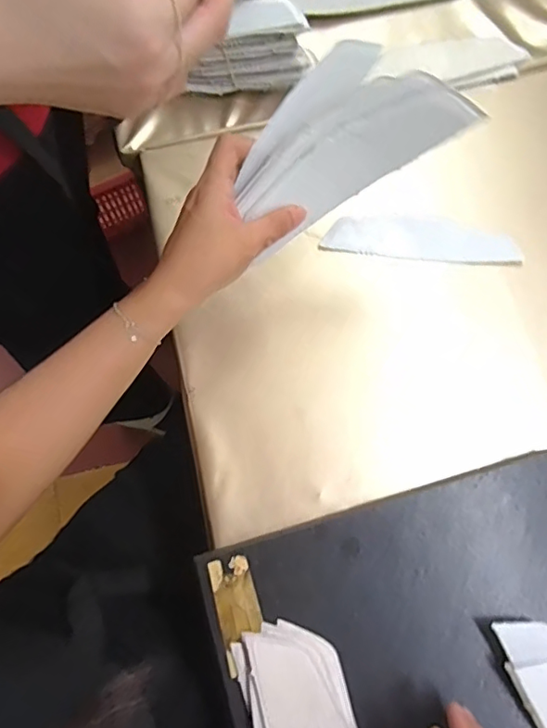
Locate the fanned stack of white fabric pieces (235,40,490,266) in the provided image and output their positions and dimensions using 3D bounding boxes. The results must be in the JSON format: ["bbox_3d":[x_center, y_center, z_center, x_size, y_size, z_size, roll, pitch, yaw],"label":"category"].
[{"bbox_3d":[0.047,-0.164,0.391,0.181,0.094,0.048,-28,43,13],"label":"fanned stack of white fabric pieces"}]

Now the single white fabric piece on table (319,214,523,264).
[{"bbox_3d":[0.142,-0.123,0.525,0.183,0.008,0.044,4,74,2],"label":"single white fabric piece on table"}]

